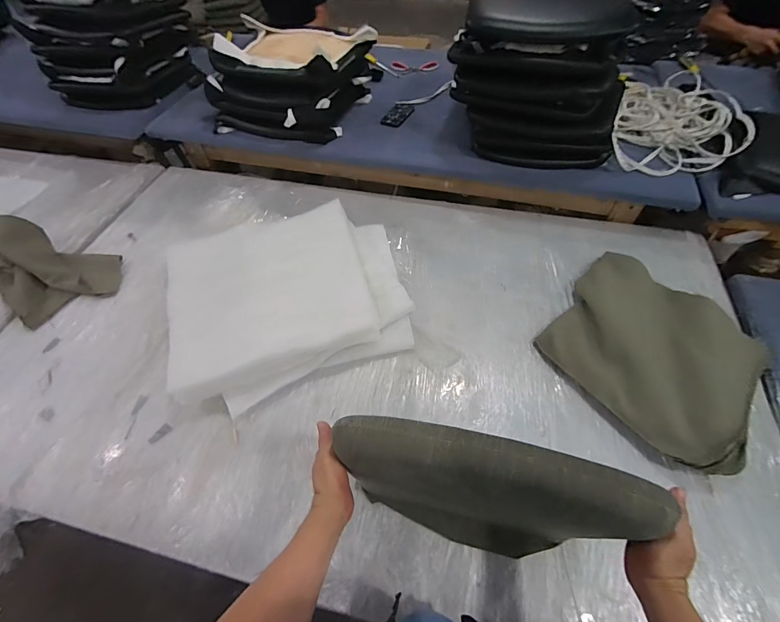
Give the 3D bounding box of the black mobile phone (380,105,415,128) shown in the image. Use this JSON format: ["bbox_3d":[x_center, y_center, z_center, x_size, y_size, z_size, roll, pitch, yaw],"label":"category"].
[{"bbox_3d":[0.035,-0.775,1.424,0.088,0.011,0.161,23,59,18],"label":"black mobile phone"}]

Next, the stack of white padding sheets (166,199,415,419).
[{"bbox_3d":[-0.281,-0.053,1.017,0.621,0.124,0.539,-14,58,-9],"label":"stack of white padding sheets"}]

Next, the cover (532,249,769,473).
[{"bbox_3d":[0.661,0.096,0.913,0.451,0.118,0.467,38,65,23],"label":"cover"}]

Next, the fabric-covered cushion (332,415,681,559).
[{"bbox_3d":[0.124,0.301,0.586,0.387,0.401,0.093,14,58,9],"label":"fabric-covered cushion"}]

